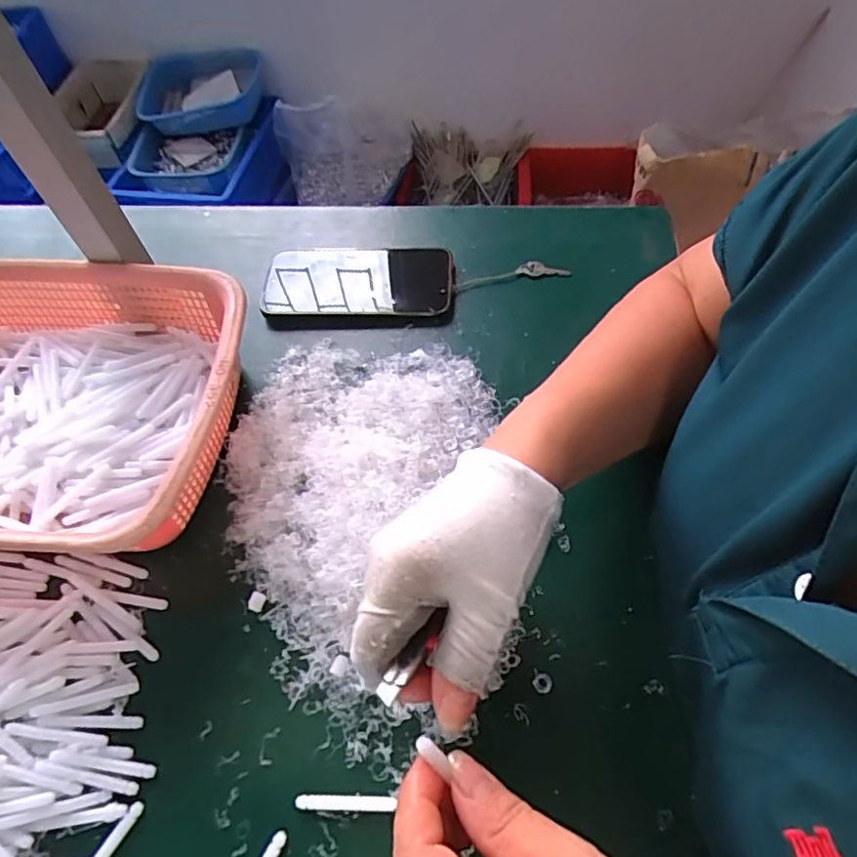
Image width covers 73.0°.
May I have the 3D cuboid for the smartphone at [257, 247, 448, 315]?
[{"bbox_3d":[-0.063,-0.130,0.503,0.165,0.014,0.077,-1,59,3],"label":"smartphone"}]

